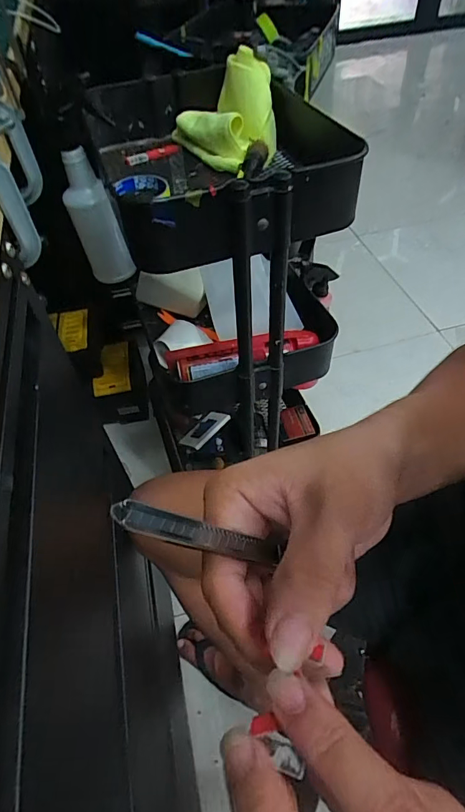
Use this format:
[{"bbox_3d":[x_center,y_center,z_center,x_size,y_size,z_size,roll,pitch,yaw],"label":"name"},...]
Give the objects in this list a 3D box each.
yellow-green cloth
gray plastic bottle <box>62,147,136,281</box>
[{"bbox_3d":[-0.004,-0.455,0.678,0.119,0.117,0.190,-22,54,-17],"label":"yellow-green cloth"},{"bbox_3d":[-0.230,-0.313,0.757,0.065,0.213,0.077,-37,58,-23],"label":"gray plastic bottle"}]

